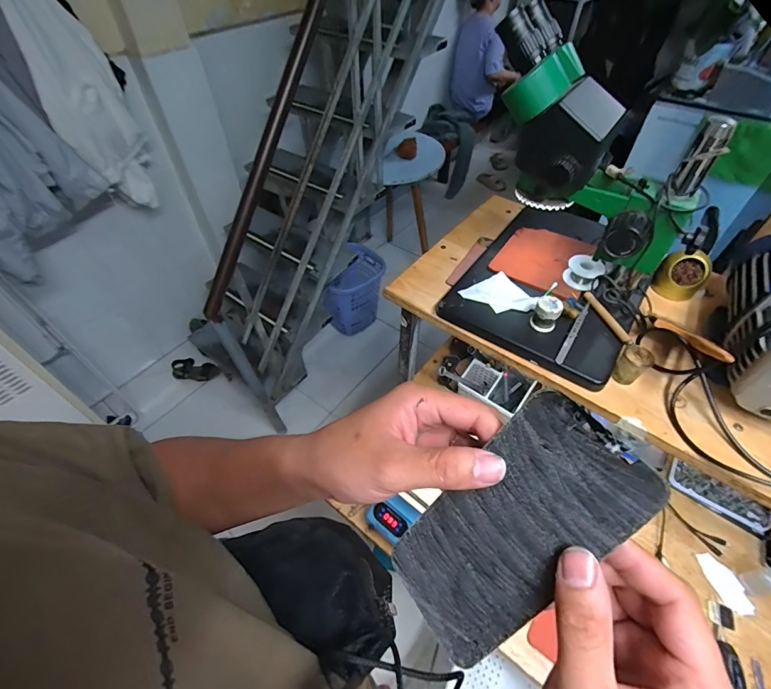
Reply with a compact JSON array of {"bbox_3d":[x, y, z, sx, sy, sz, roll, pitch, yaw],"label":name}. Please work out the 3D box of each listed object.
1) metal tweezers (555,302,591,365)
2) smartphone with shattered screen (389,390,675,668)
[{"bbox_3d":[0.272,-0.018,0.559,0.012,0.007,0.122,33,61,12],"label":"metal tweezers"},{"bbox_3d":[0.067,0.104,0.216,0.073,0.153,0.005,46,20,29],"label":"smartphone with shattered screen"}]

